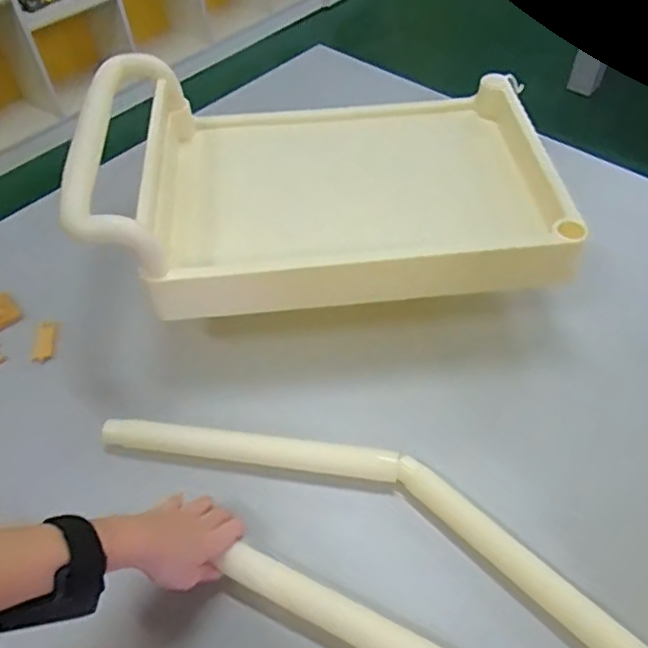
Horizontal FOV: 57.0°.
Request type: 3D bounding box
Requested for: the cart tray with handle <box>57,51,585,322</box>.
[{"bbox_3d":[0.000,-0.195,0.721,0.529,0.142,0.345,-6,49,-2],"label":"cart tray with handle"}]

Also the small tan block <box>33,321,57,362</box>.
[{"bbox_3d":[-0.338,0.021,0.727,0.021,0.011,0.056,-5,49,-1],"label":"small tan block"}]

